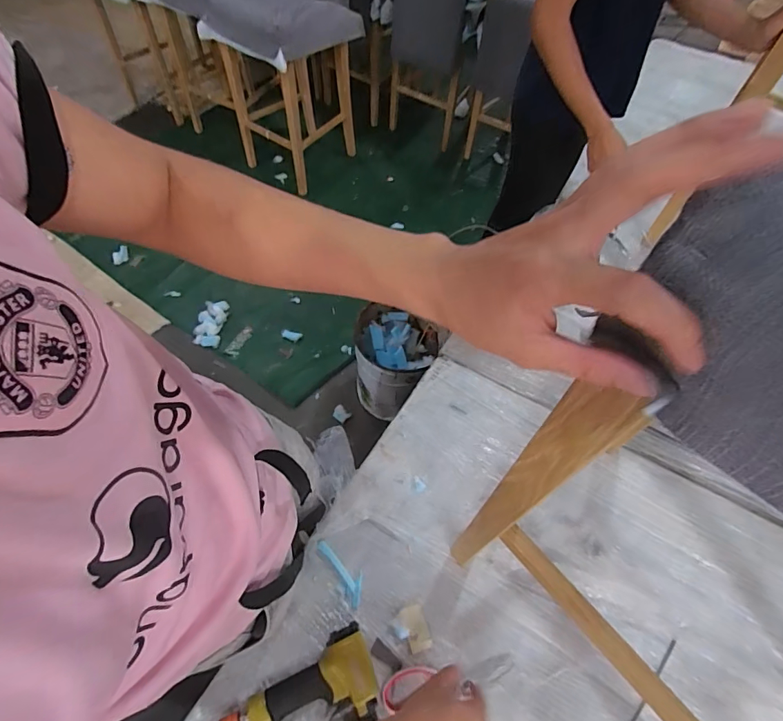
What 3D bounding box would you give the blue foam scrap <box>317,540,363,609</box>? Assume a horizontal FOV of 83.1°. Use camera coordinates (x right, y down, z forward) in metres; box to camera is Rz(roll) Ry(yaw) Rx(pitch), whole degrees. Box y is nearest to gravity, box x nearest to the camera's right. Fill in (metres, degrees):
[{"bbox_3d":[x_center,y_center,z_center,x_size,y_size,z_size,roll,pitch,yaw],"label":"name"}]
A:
[{"bbox_3d":[-0.076,0.335,0.710,0.036,0.017,0.111,-30,63,-21],"label":"blue foam scrap"}]

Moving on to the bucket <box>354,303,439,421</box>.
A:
[{"bbox_3d":[-0.003,0.004,1.444,0.244,0.265,0.284,19,57,10],"label":"bucket"}]

